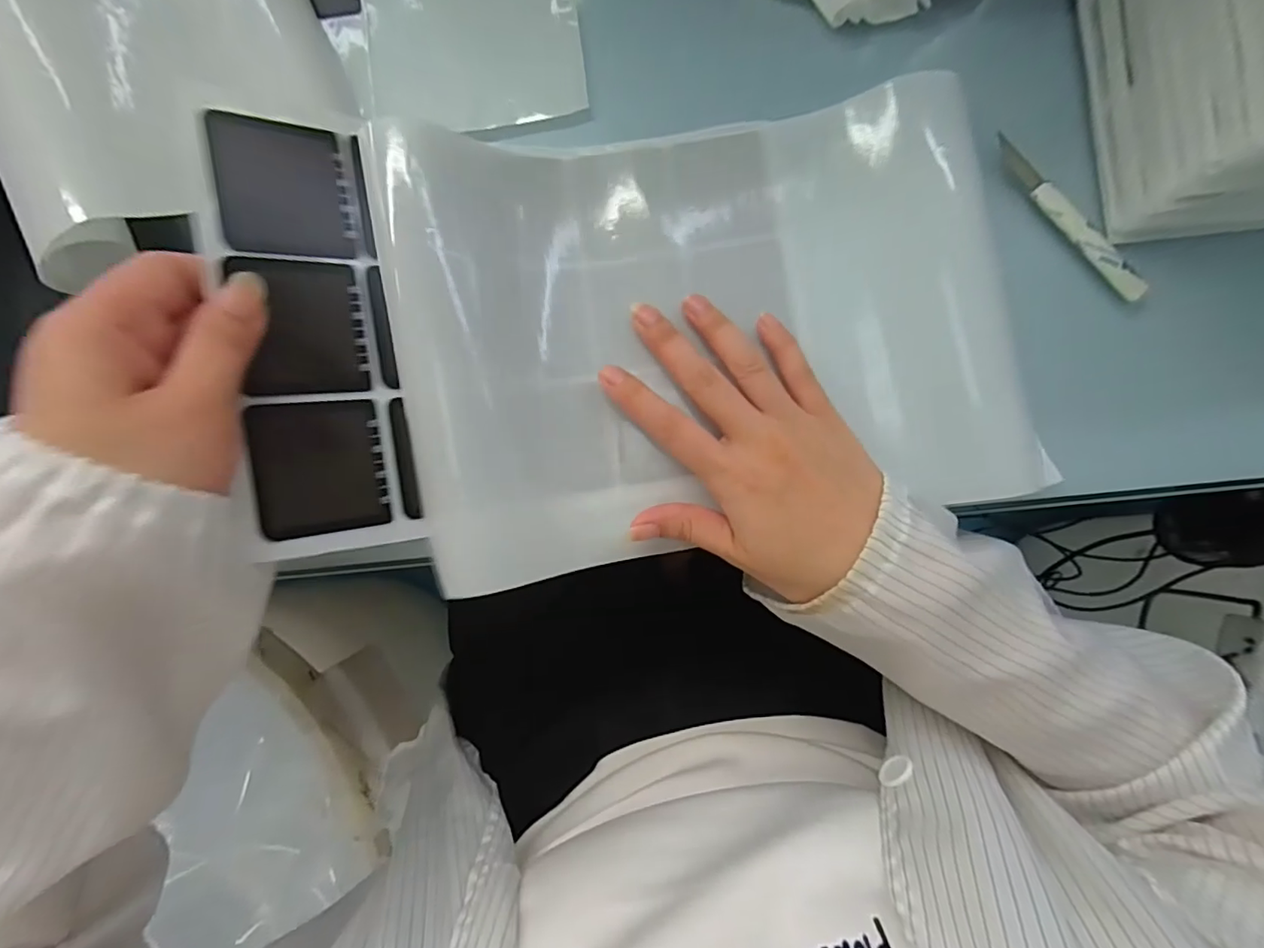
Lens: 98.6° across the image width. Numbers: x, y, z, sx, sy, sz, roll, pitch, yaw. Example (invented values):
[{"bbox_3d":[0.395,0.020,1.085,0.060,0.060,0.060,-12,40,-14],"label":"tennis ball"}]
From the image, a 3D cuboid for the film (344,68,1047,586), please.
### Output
[{"bbox_3d":[0.035,-0.068,0.267,0.287,0.052,0.209,-9,88,-1],"label":"film"}]

